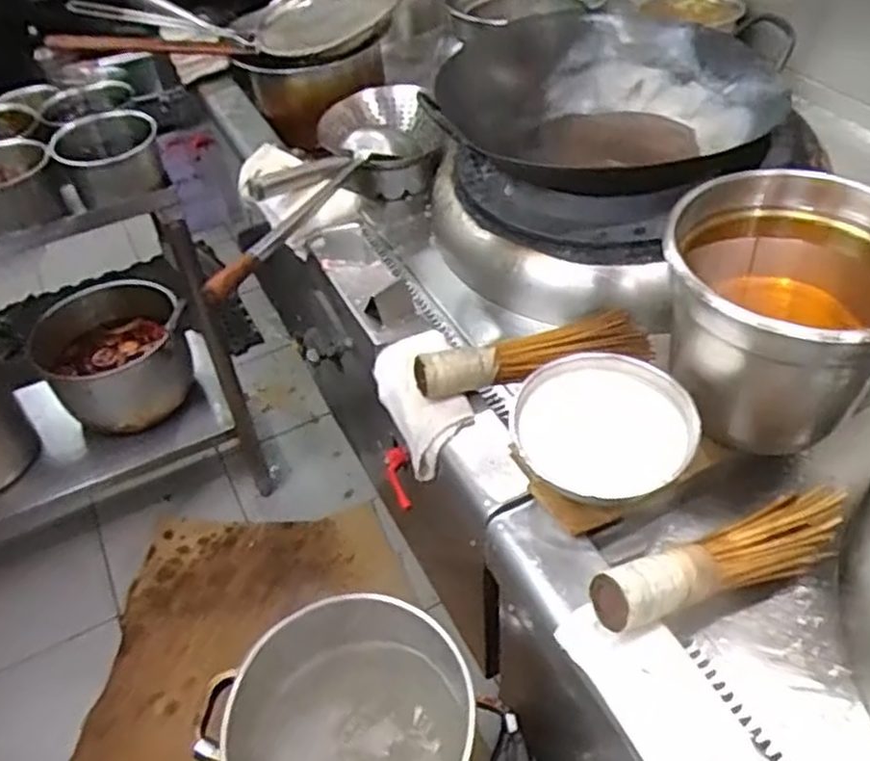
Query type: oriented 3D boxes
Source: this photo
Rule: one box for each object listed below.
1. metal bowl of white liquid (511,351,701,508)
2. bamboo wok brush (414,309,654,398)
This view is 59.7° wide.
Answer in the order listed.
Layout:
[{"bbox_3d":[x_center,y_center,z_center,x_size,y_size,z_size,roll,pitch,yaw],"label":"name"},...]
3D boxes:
[{"bbox_3d":[0.158,0.045,0.717,0.163,0.085,0.131,-1,45,3],"label":"metal bowl of white liquid"},{"bbox_3d":[0.114,-0.035,0.853,0.278,0.064,0.071,-13,45,-8],"label":"bamboo wok brush"}]

